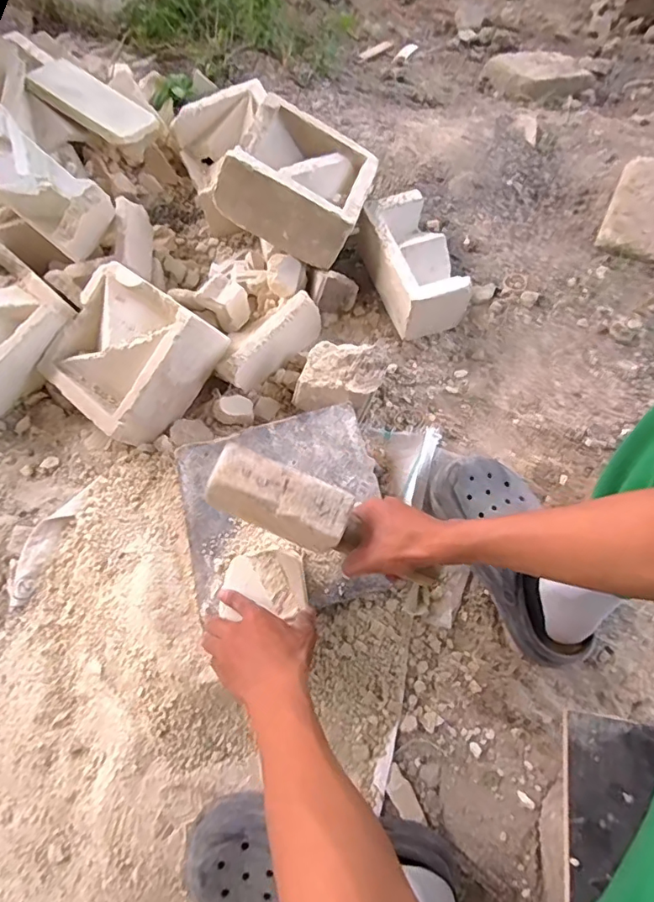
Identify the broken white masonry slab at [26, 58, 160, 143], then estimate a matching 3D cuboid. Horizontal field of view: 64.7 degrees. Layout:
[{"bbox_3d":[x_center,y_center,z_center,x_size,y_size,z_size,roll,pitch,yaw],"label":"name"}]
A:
[{"bbox_3d":[-0.390,-0.589,0.872,0.185,0.021,0.108,32,60,-4],"label":"broken white masonry slab"}]

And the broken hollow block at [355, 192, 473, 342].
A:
[{"bbox_3d":[0.132,-0.291,0.817,0.108,0.109,0.199,-18,69,-4],"label":"broken hollow block"}]

